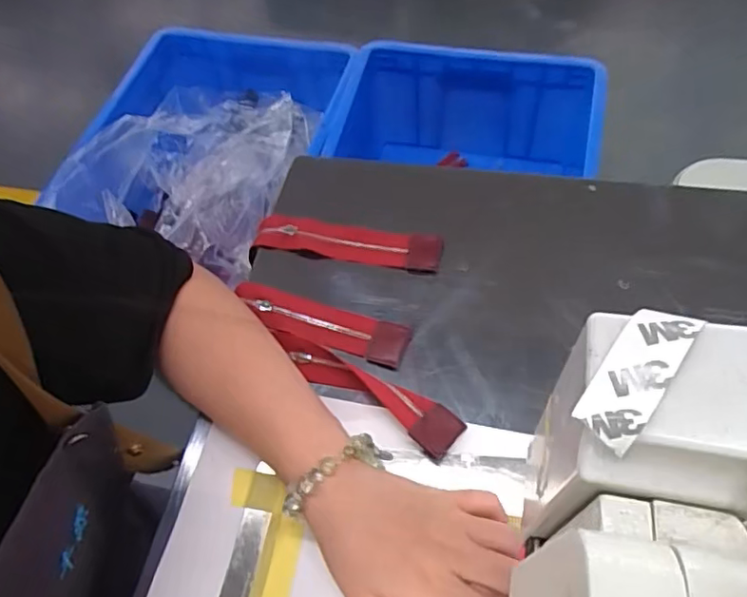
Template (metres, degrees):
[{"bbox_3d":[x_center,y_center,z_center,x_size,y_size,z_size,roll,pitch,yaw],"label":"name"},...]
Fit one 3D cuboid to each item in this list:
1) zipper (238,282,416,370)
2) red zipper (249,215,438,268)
[{"bbox_3d":[-0.042,0.019,0.445,0.140,0.010,0.035,16,63,15],"label":"zipper"},{"bbox_3d":[-0.022,-0.047,0.484,0.156,0.013,0.033,8,62,11],"label":"red zipper"}]

